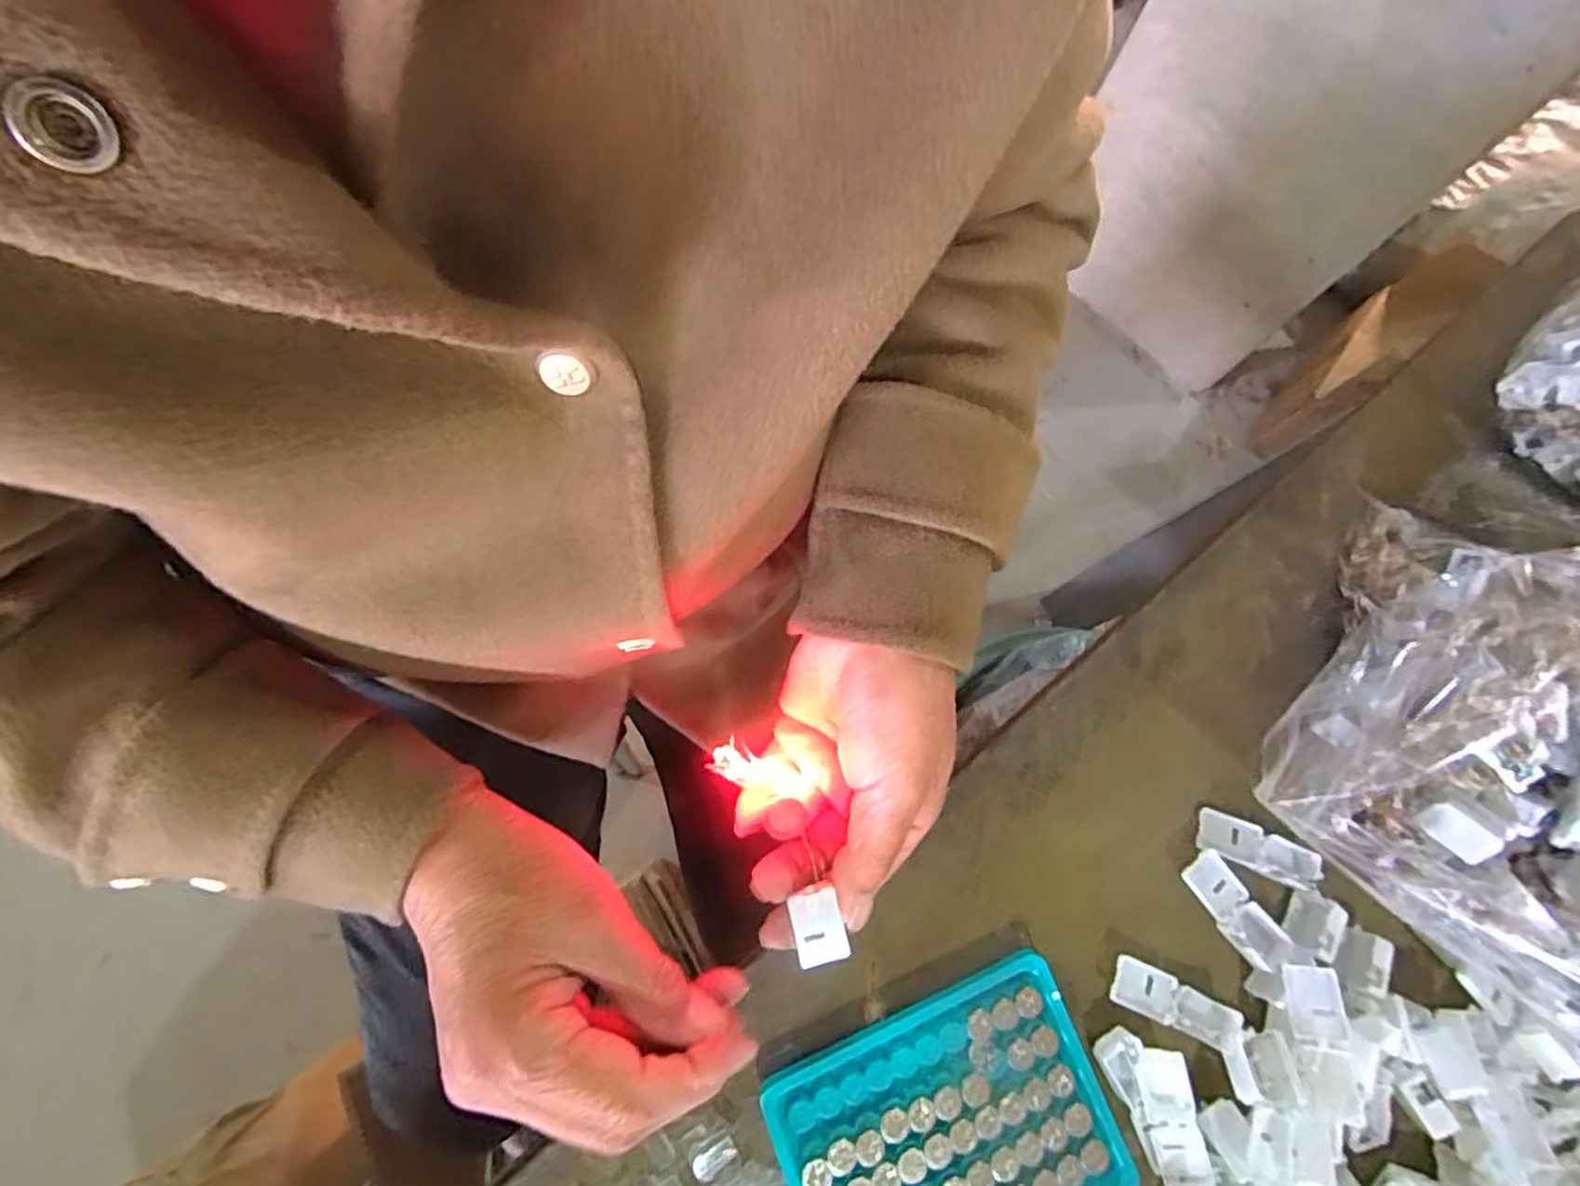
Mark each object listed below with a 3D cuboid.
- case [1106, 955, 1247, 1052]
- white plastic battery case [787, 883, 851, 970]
[{"bbox_3d":[0.165,0.176,0.298,0.054,0.012,0.020,23,73,1],"label":"case"},{"bbox_3d":[0.011,0.126,0.261,0.019,0.009,0.026,-14,89,0],"label":"white plastic battery case"}]

